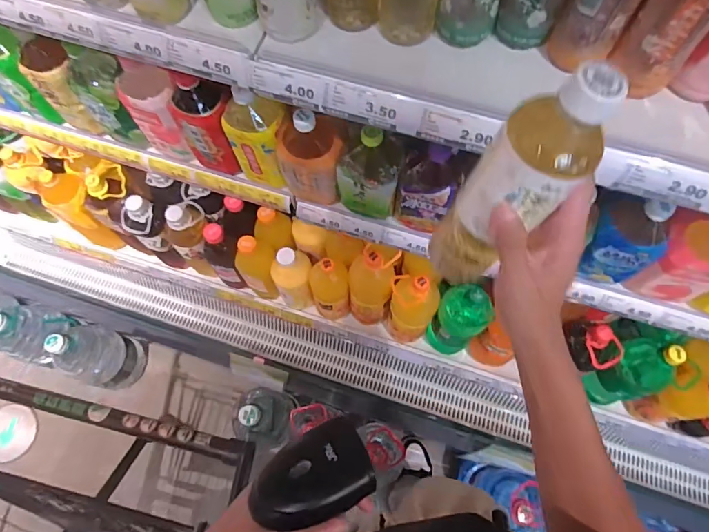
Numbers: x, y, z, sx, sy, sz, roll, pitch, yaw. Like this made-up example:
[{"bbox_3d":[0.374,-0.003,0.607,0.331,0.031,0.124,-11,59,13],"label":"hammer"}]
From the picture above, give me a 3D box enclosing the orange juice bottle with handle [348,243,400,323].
[{"bbox_3d":[0.035,0.050,0.997,0.095,0.287,0.085,10,69,4],"label":"orange juice bottle with handle"}]

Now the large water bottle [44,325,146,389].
[{"bbox_3d":[-0.767,0.281,1.390,0.151,0.338,0.164,15,70,7],"label":"large water bottle"}]

